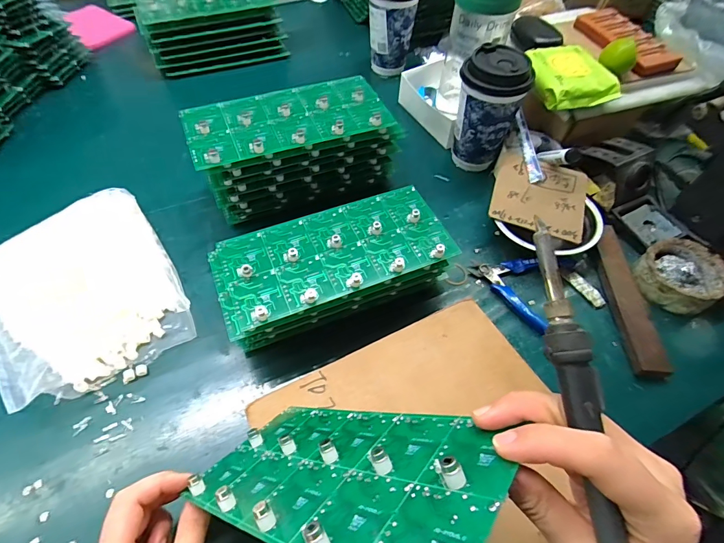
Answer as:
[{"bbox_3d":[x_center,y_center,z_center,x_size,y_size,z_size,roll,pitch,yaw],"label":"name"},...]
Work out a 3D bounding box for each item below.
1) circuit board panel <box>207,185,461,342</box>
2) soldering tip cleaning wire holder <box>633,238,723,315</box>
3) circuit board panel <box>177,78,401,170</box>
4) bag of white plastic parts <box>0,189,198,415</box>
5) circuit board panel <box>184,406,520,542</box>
[{"bbox_3d":[-0.029,-0.022,0.389,0.234,0.023,0.105,-20,59,-14],"label":"circuit board panel"},{"bbox_3d":[0.367,0.004,0.443,0.083,0.034,0.083,-27,61,-18],"label":"soldering tip cleaning wire holder"},{"bbox_3d":[-0.084,-0.180,0.445,0.228,0.018,0.101,-20,59,-15],"label":"circuit board panel"},{"bbox_3d":[-0.303,0.017,0.414,0.175,0.041,0.223,-32,62,-21],"label":"bag of white plastic parts"},{"bbox_3d":[-0.021,0.114,0.232,0.101,0.218,0.011,-28,98,-45],"label":"circuit board panel"}]

